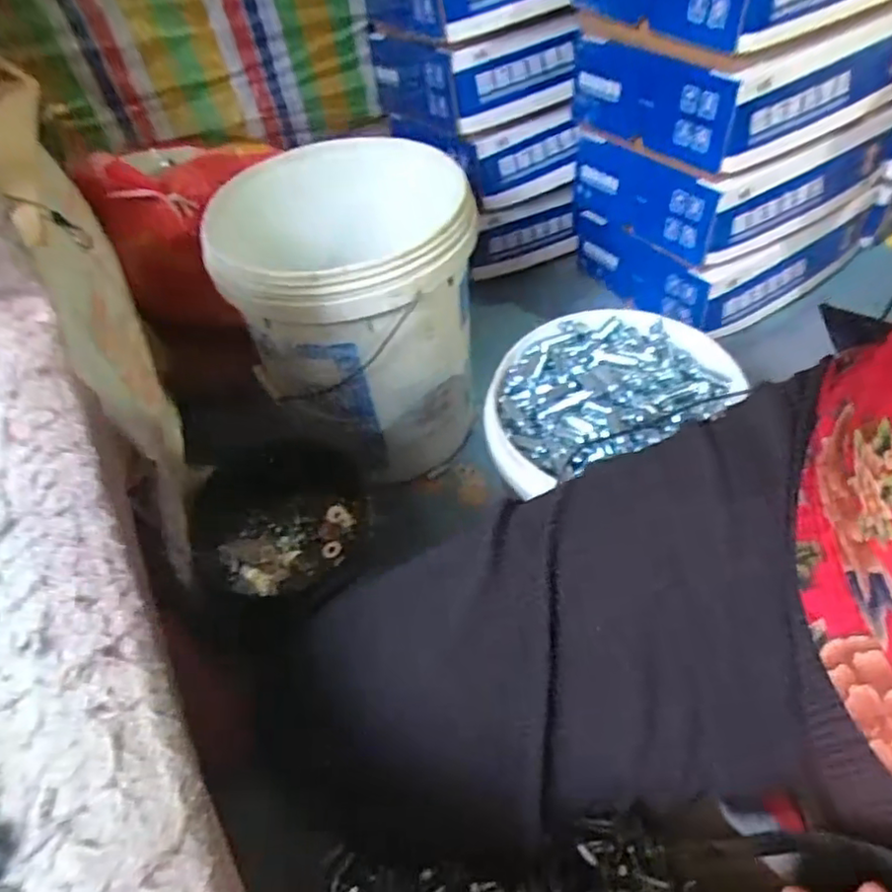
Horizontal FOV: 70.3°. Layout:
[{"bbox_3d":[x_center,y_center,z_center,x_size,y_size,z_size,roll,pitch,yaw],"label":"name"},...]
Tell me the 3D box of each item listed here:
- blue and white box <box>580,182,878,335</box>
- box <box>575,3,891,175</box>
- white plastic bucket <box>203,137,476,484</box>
[{"bbox_3d":[0.477,-0.379,1.107,0.394,0.136,0.323,-27,53,-16],"label":"blue and white box"},{"bbox_3d":[0.420,-0.560,0.922,0.360,0.149,0.332,-27,53,-16],"label":"box"},{"bbox_3d":[-0.106,-0.174,0.864,0.298,0.351,0.310,0,51,6],"label":"white plastic bucket"}]

